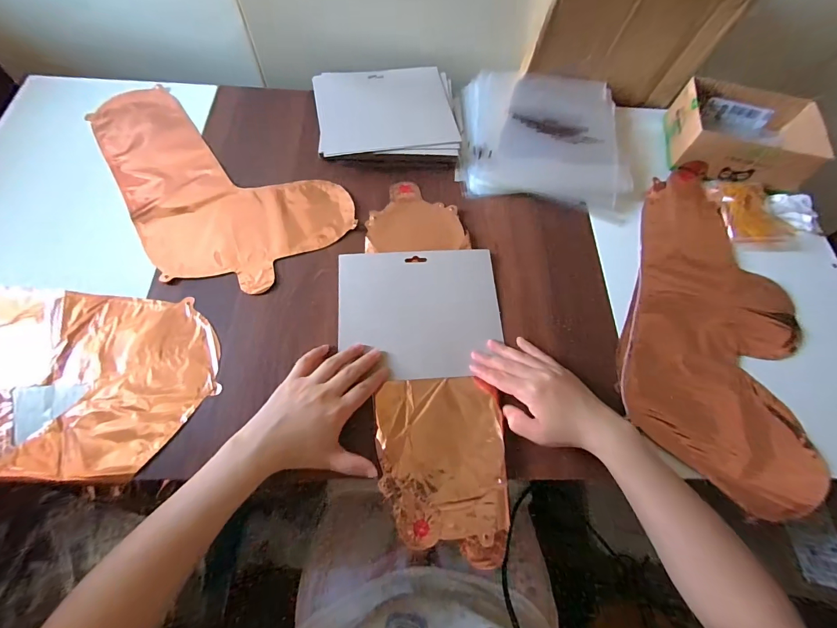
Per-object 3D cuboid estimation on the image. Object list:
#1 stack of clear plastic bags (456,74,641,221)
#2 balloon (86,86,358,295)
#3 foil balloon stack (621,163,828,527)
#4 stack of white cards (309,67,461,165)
[{"bbox_3d":[0.189,-0.265,0.561,0.244,0.034,0.244,6,66,0],"label":"stack of clear plastic bags"},{"bbox_3d":[-0.306,-0.184,0.510,0.417,0.009,0.219,36,69,13],"label":"balloon"},{"bbox_3d":[0.365,-0.006,0.464,0.215,0.018,0.426,13,66,3],"label":"foil balloon stack"},{"bbox_3d":[-0.043,-0.297,0.564,0.208,0.027,0.185,-8,66,-6],"label":"stack of white cards"}]

